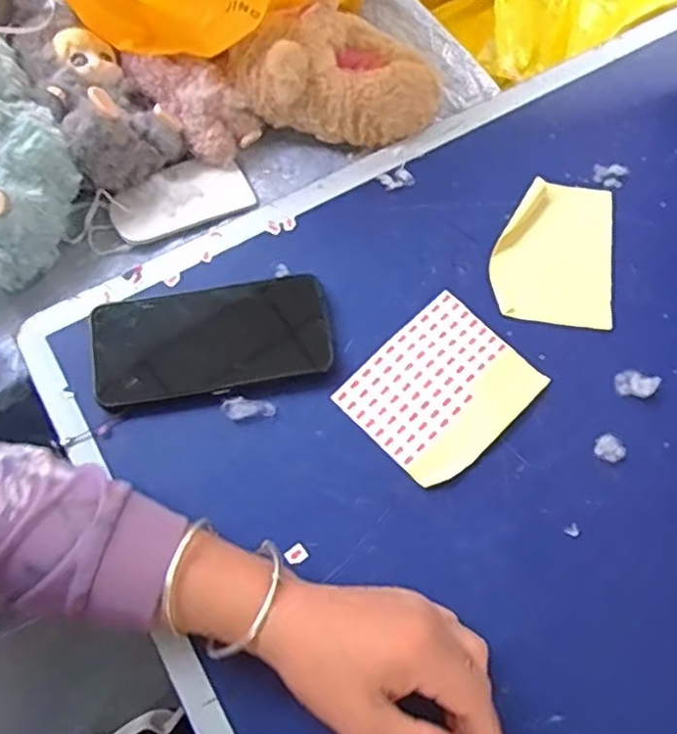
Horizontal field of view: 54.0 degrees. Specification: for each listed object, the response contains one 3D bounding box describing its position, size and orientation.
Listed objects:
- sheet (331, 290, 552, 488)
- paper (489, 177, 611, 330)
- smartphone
[{"bbox_3d":[0.074,0.016,0.473,0.121,0.006,0.100,-43,76,-15],"label":"sheet"},{"bbox_3d":[0.165,-0.090,0.512,0.088,0.009,0.117,6,69,2],"label":"paper"},{"bbox_3d":[-0.090,-0.020,0.474,0.166,0.016,0.079,-10,69,-5],"label":"smartphone"}]

